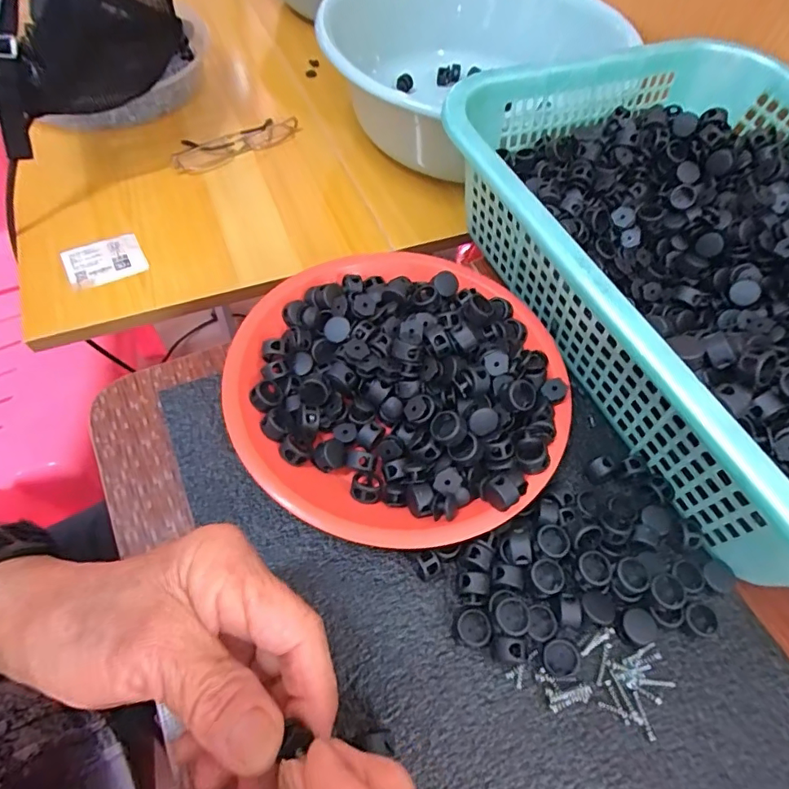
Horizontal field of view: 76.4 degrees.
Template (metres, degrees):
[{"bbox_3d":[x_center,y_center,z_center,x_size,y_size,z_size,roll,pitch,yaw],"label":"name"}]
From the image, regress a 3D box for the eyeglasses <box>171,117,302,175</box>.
[{"bbox_3d":[-0.160,-0.259,0.511,0.136,0.022,0.040,-28,64,-19],"label":"eyeglasses"}]

